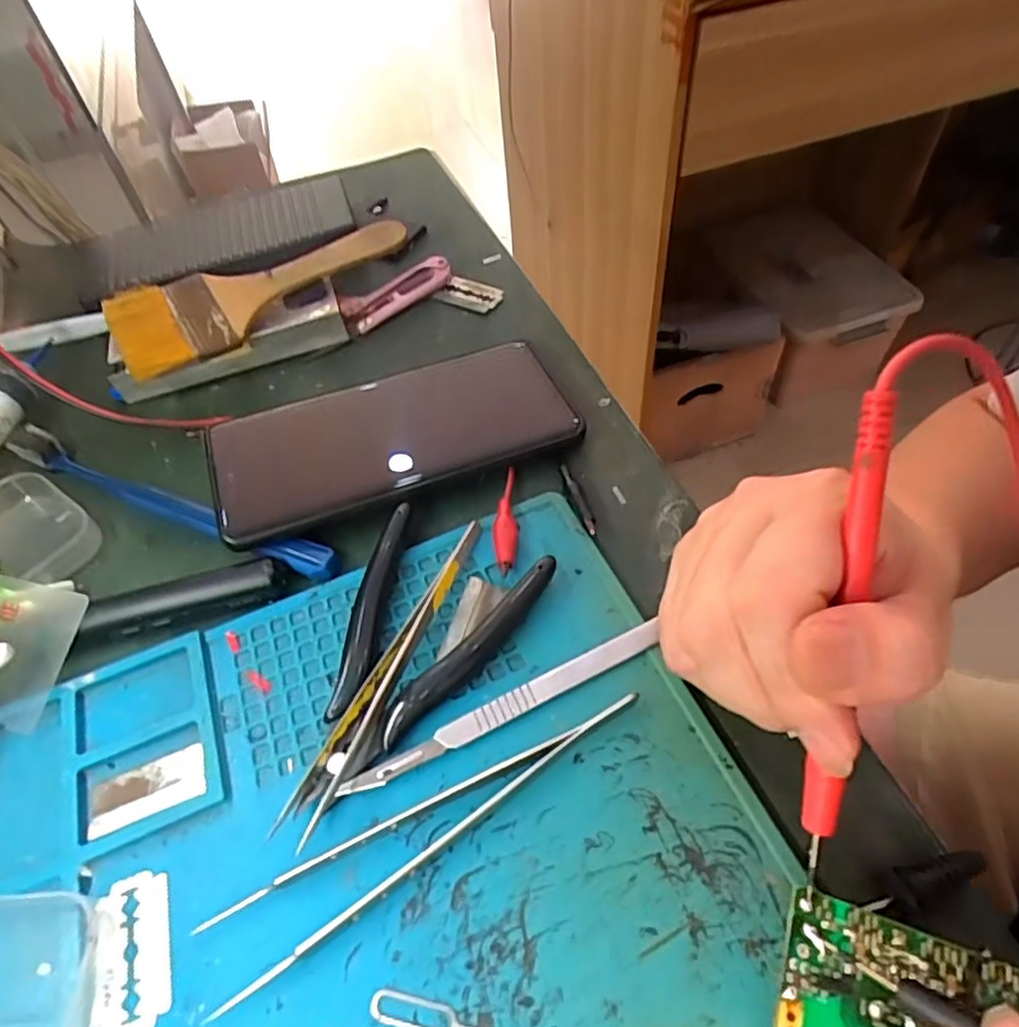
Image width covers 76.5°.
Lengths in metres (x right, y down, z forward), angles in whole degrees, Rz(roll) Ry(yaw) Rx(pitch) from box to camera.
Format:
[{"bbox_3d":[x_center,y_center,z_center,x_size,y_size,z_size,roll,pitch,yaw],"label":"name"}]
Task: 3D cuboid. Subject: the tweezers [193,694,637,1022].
[{"bbox_3d":[-0.029,0.098,0.210,0.151,0.009,0.025,-30,57,-15],"label":"tweezers"}]

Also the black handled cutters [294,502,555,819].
[{"bbox_3d":[-0.041,0.052,0.241,0.070,0.012,0.113,22,59,20],"label":"black handled cutters"}]

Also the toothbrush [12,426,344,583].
[{"bbox_3d":[-0.156,-0.006,0.294,0.183,0.014,0.015,18,58,18],"label":"toothbrush"}]

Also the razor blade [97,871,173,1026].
[{"bbox_3d":[-0.114,0.134,0.198,0.020,0.004,0.043,-16,54,-13],"label":"razor blade"}]

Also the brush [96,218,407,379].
[{"bbox_3d":[-0.133,-0.124,0.350,0.160,0.009,0.063,-30,64,-15],"label":"brush"}]

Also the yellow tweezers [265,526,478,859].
[{"bbox_3d":[-0.040,0.056,0.241,0.011,0.010,0.131,21,59,19],"label":"yellow tweezers"}]

